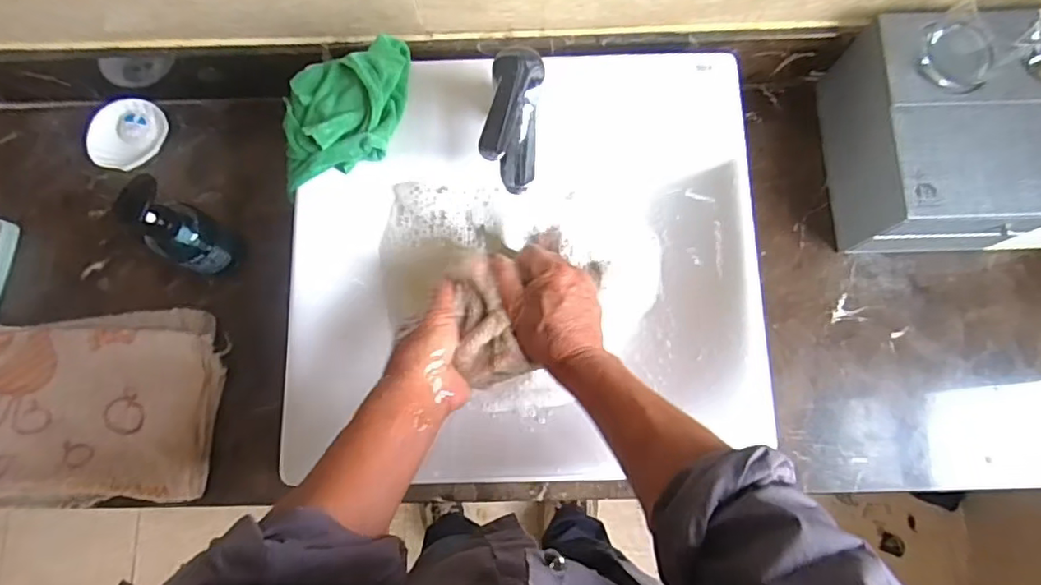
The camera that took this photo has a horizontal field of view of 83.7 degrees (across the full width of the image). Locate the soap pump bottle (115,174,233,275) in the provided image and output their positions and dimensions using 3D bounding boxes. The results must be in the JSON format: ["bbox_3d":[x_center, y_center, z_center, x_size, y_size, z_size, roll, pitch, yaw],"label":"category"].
[{"bbox_3d":[-0.380,-0.063,0.667,0.058,0.179,0.066,32,81,6],"label":"soap pump bottle"}]

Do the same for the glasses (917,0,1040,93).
[{"bbox_3d":[0.512,-0.262,0.581,0.190,0.067,0.091,-1,79,0],"label":"glasses"}]

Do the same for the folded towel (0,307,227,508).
[{"bbox_3d":[-0.567,0.142,0.712,0.406,0.049,0.230,-3,79,-1],"label":"folded towel"}]

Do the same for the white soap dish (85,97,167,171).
[{"bbox_3d":[-0.518,-0.209,0.766,0.098,0.016,0.098,0,79,0],"label":"white soap dish"}]

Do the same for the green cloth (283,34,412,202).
[{"bbox_3d":[-0.185,-0.192,0.616,0.157,0.057,0.126,-15,79,-3],"label":"green cloth"}]

